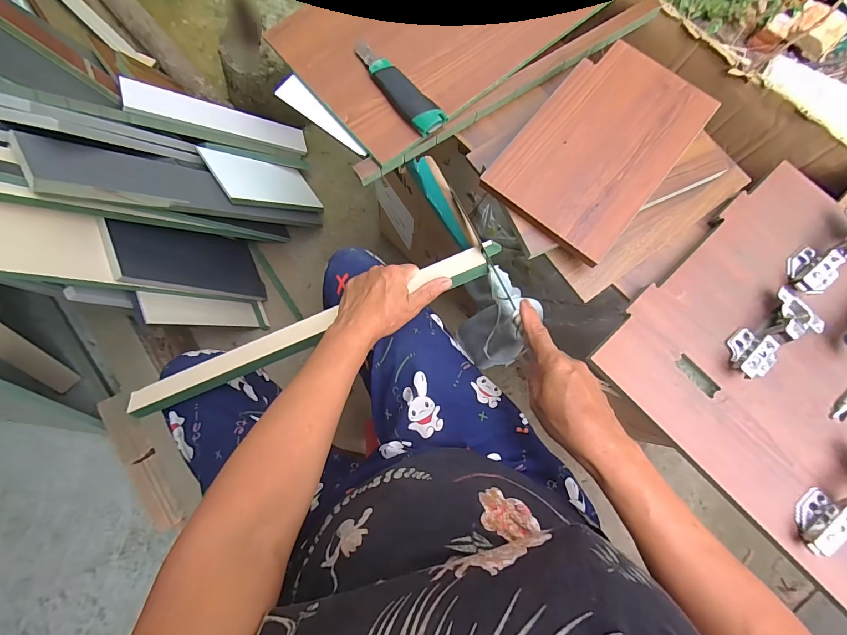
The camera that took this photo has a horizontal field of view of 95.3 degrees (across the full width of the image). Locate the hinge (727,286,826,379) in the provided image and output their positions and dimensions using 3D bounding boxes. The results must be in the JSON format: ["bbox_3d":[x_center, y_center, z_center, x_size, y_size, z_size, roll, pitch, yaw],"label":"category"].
[{"bbox_3d":[0.386,0.020,0.425,0.108,0.032,0.055,-38,85,-9],"label":"hinge"}]

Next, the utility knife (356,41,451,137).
[{"bbox_3d":[-0.032,-0.291,0.480,0.040,0.011,0.156,-35,85,-9],"label":"utility knife"}]

